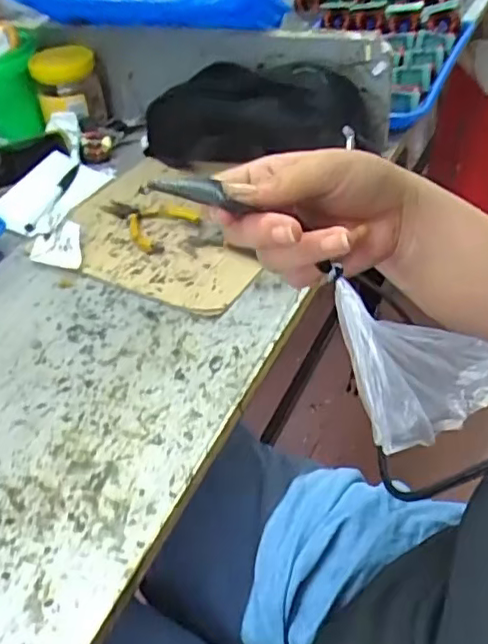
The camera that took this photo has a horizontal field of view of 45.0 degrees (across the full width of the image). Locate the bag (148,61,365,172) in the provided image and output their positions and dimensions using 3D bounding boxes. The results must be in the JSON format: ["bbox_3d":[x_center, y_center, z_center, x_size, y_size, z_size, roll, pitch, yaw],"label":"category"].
[{"bbox_3d":[-0.002,-0.221,0.643,0.271,0.099,0.088,2,43,27],"label":"bag"}]

